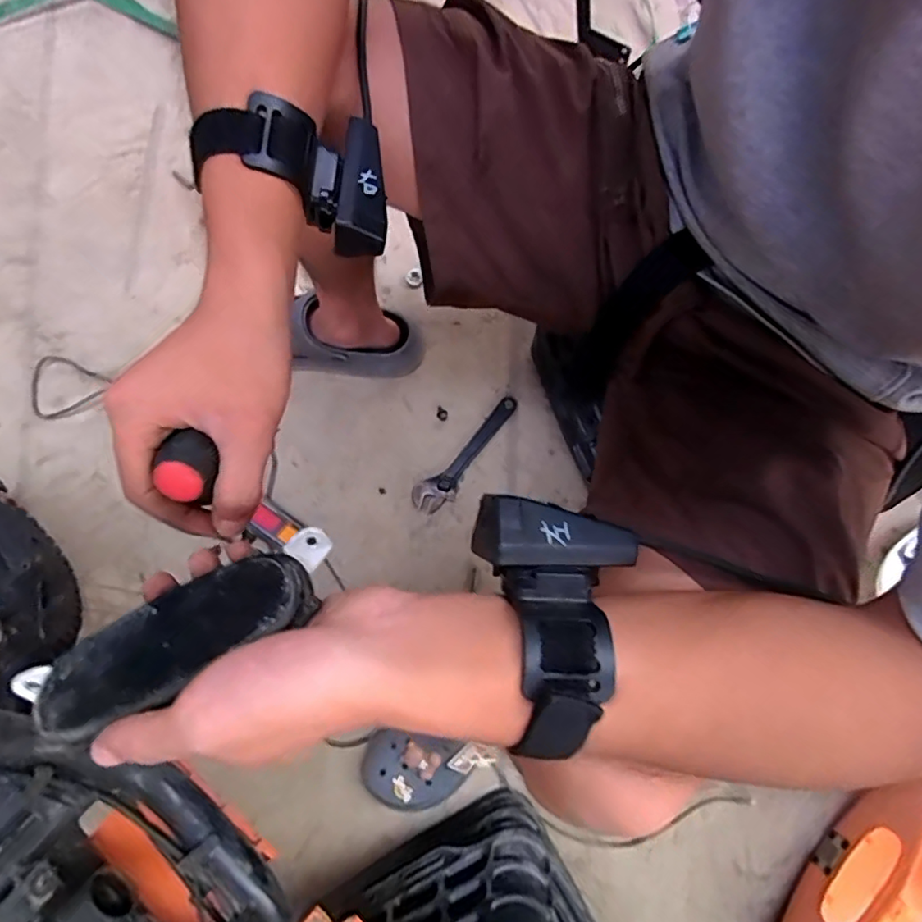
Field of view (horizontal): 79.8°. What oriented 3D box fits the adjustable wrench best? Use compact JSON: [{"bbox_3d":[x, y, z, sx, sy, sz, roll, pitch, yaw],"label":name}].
[{"bbox_3d":[0.011,-0.008,0.738,0.044,0.011,0.193,44,82,7],"label":"adjustable wrench"}]

